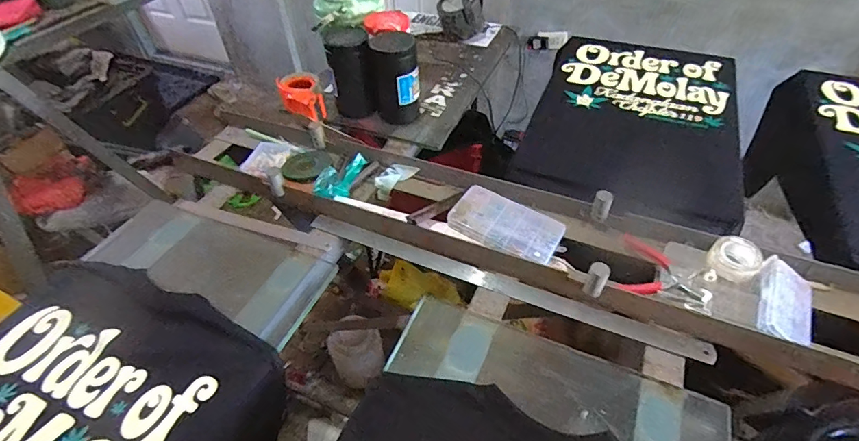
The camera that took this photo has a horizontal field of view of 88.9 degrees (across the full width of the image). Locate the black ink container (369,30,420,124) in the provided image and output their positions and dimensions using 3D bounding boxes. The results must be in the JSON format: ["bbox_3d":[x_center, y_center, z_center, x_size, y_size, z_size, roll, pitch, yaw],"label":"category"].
[{"bbox_3d":[-0.071,-0.295,0.932,0.098,0.172,0.101,-4,46,-1],"label":"black ink container"}]

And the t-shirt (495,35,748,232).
[{"bbox_3d":[0.455,-0.249,0.969,0.406,0.035,0.676,15,49,17],"label":"t-shirt"}]

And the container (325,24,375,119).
[{"bbox_3d":[-0.171,-0.317,0.948,0.086,0.174,0.078,-8,46,-4],"label":"container"}]

